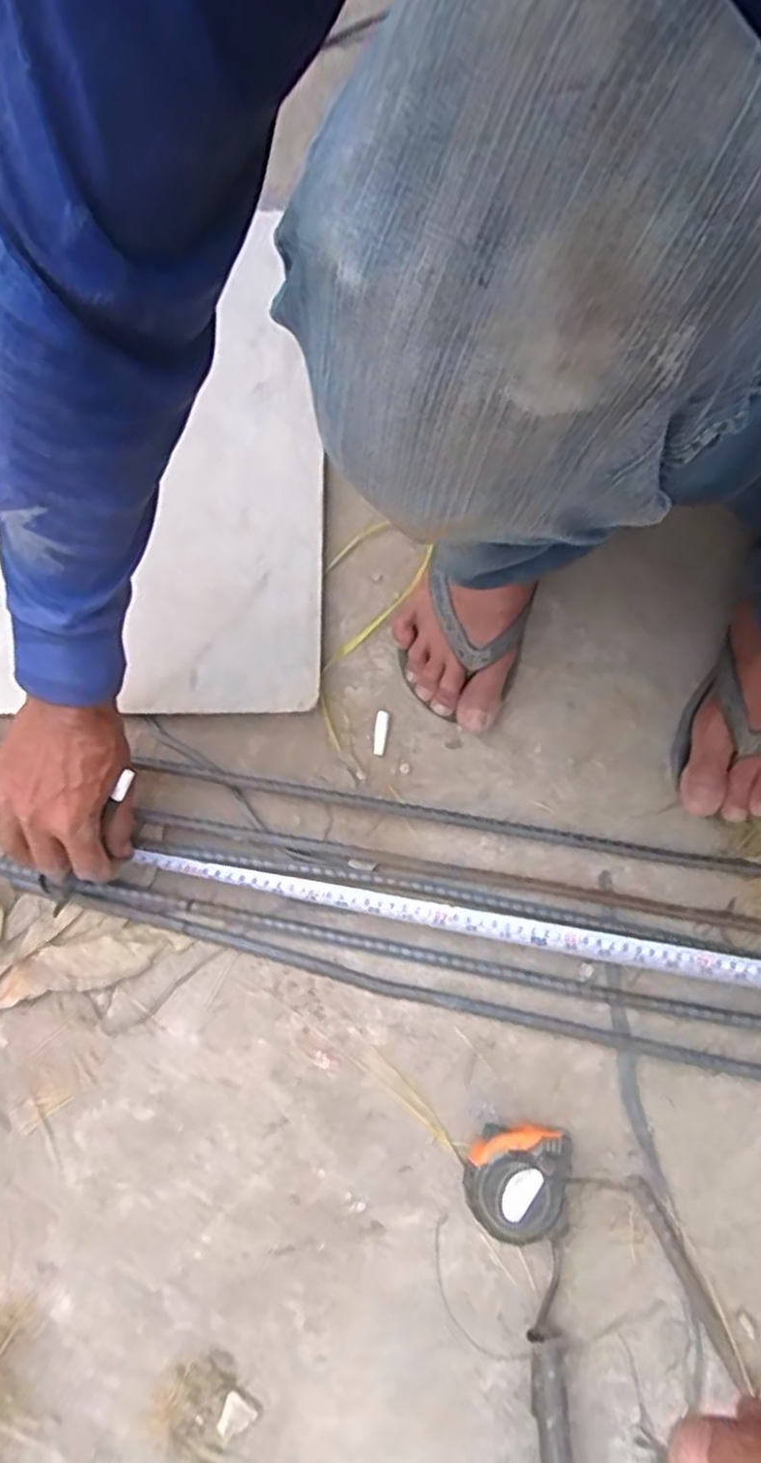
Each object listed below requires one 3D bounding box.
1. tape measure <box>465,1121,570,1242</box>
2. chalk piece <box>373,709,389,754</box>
[{"bbox_3d":[0.095,0.311,0.508,0.070,0.036,0.074,16,71,5],"label":"tape measure"},{"bbox_3d":[0.000,0.001,0.630,0.011,0.007,0.039,6,86,2],"label":"chalk piece"}]

